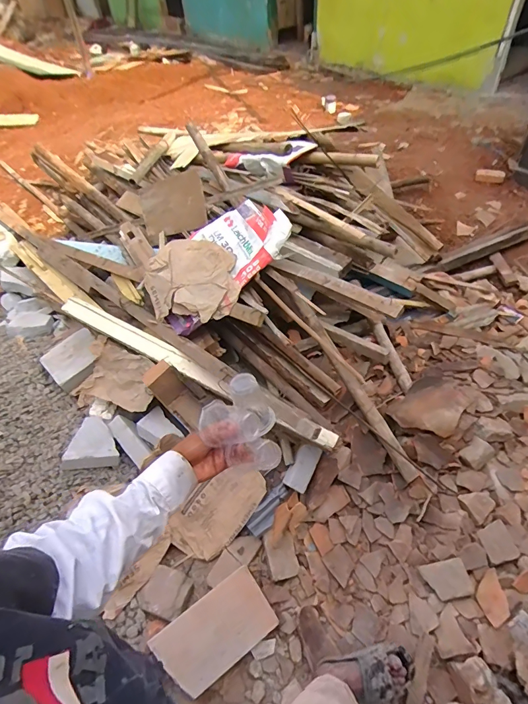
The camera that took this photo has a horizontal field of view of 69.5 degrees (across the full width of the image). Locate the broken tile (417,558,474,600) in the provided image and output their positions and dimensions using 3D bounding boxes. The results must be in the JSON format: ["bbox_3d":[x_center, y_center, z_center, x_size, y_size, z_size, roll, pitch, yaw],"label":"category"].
[{"bbox_3d":[0.609,0.760,1.271,0.140,0.015,0.106,-21,52,12],"label":"broken tile"}]

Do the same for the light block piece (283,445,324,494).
[{"bbox_3d":[0.149,0.448,1.478,0.094,0.043,0.181,28,72,7],"label":"light block piece"}]

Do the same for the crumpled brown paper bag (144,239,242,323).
[{"bbox_3d":[-0.310,-0.315,1.598,0.466,0.093,0.370,7,76,21],"label":"crumpled brown paper bag"}]

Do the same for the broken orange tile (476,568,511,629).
[{"bbox_3d":[0.736,0.794,1.233,0.084,0.032,0.146,-7,47,-1],"label":"broken orange tile"}]

